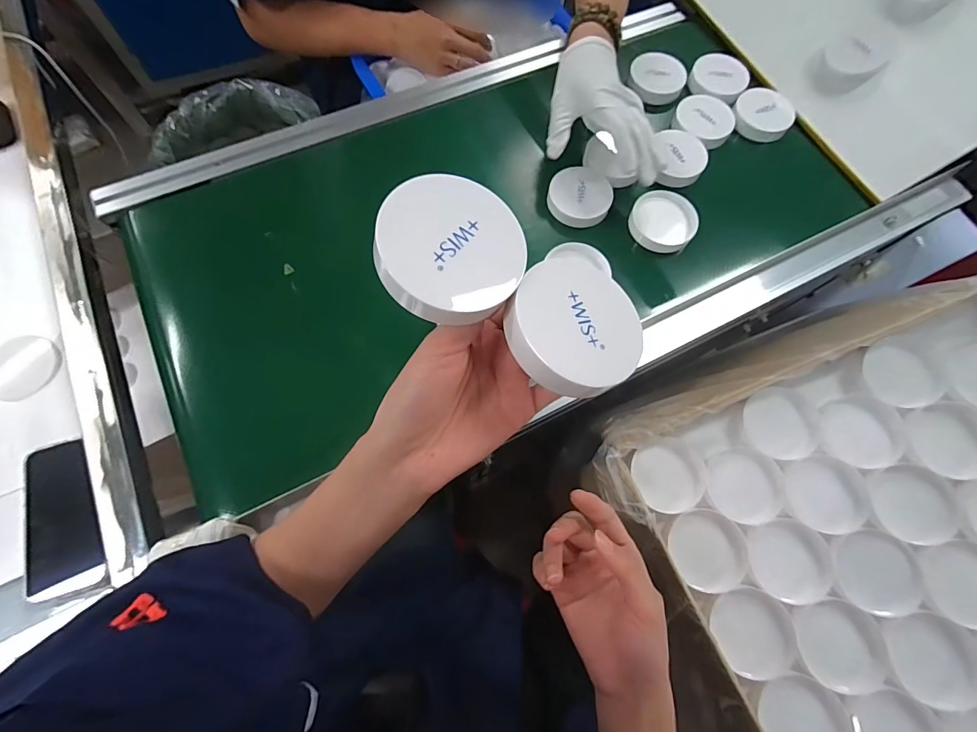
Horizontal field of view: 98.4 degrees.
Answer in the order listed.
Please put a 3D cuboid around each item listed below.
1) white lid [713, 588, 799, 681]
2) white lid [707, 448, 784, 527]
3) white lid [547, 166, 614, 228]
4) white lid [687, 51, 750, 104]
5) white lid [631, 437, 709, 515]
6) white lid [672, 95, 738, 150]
[{"bbox_3d":[0.253,0.253,0.399,0.076,0.012,0.073,1,70,-3],"label":"white lid"},{"bbox_3d":[0.268,0.123,0.441,0.074,0.009,0.075,1,70,-3],"label":"white lid"},{"bbox_3d":[0.113,-0.209,0.522,0.076,0.017,0.071,1,70,-3],"label":"white lid"},{"bbox_3d":[0.326,-0.409,0.595,0.076,0.013,0.074,1,70,-3],"label":"white lid"},{"bbox_3d":[0.193,0.114,0.448,0.073,0.011,0.073,1,70,-3],"label":"white lid"},{"bbox_3d":[0.290,-0.330,0.563,0.080,0.021,0.077,31,72,8],"label":"white lid"}]

